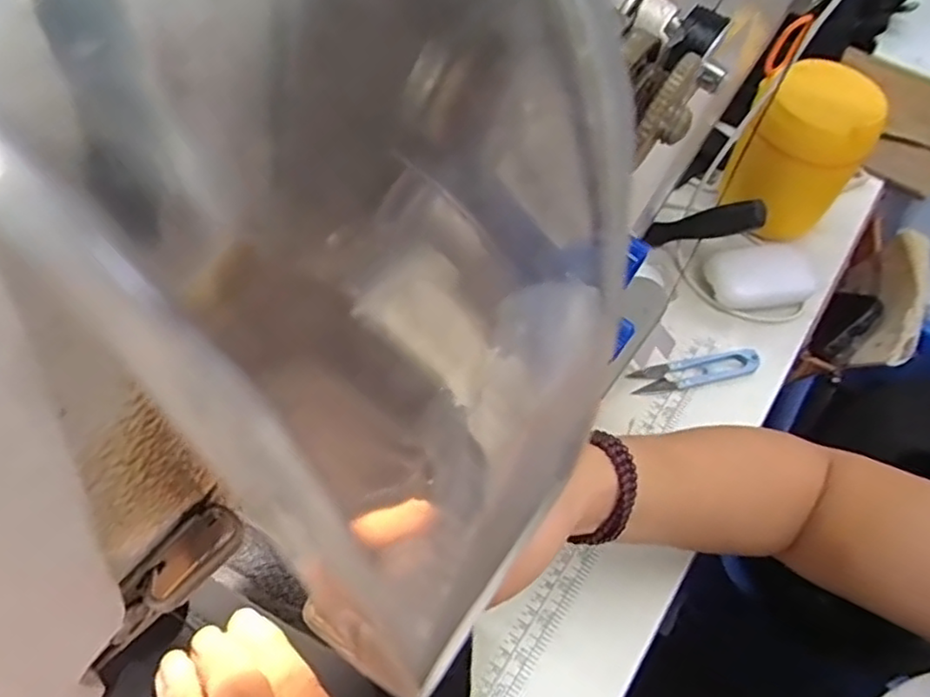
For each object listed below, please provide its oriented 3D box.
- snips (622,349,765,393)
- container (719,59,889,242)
[{"bbox_3d":[0.174,0.016,0.519,0.097,0.012,0.023,-10,58,-10],"label":"snips"},{"bbox_3d":[0.267,-0.157,0.561,0.088,0.130,0.069,24,59,12],"label":"container"}]

